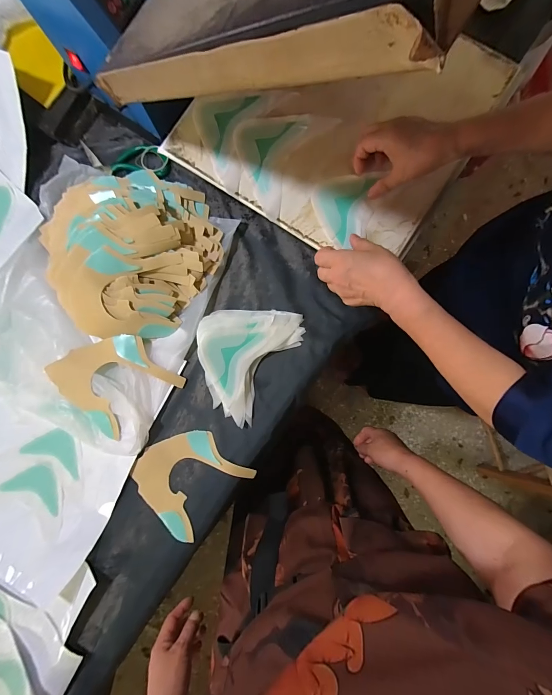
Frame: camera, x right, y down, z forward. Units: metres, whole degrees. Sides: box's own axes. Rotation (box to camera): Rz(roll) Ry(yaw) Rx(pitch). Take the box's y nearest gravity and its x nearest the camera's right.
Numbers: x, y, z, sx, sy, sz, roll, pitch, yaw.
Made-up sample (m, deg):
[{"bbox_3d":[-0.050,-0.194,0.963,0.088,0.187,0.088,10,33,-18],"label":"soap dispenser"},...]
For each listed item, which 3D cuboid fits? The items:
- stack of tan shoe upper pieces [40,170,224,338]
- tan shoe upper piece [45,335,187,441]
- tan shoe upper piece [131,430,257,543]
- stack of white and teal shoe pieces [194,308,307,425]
[{"bbox_3d":[-0.260,-0.173,0.517,0.282,0.072,0.310,38,88,3],"label":"stack of tan shoe upper pieces"},{"bbox_3d":[-0.288,0.057,0.551,0.167,0.032,0.166,-42,87,-1],"label":"tan shoe upper piece"},{"bbox_3d":[-0.160,0.231,0.552,0.164,0.014,0.169,43,88,3],"label":"tan shoe upper piece"},{"bbox_3d":[-0.044,0.035,0.537,0.181,0.037,0.197,-1,87,1],"label":"stack of white and teal shoe pieces"}]

